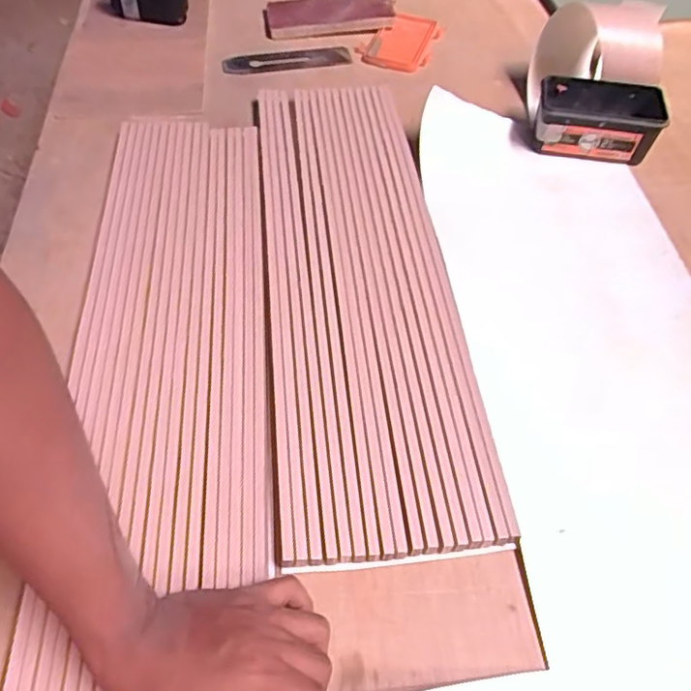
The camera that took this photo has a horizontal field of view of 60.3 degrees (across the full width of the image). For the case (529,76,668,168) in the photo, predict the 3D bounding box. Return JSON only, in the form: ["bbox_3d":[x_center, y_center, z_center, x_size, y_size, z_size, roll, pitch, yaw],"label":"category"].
[{"bbox_3d":[0.306,-0.275,0.735,0.144,0.063,0.091,9,55,3],"label":"case"}]

